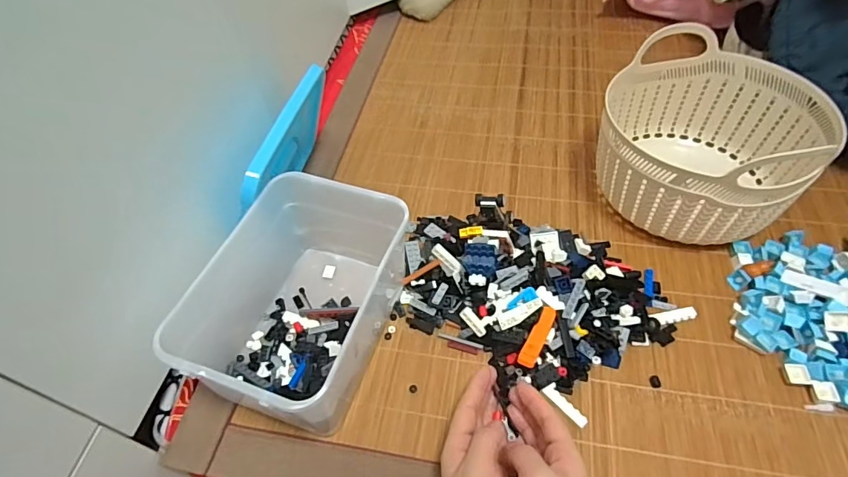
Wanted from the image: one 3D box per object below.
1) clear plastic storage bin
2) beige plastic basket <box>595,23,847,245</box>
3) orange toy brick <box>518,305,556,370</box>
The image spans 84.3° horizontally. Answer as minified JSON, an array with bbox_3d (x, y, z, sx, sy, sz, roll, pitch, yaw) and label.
[{"bbox_3d":[-0.112,0.063,0.452,0.147,0.125,0.208,13,55,15],"label":"clear plastic storage bin"},{"bbox_3d":[0.314,-0.110,0.539,0.212,0.142,0.227,32,62,26],"label":"beige plastic basket"},{"bbox_3d":[0.110,0.095,0.453,0.015,0.009,0.068,22,58,21],"label":"orange toy brick"}]

